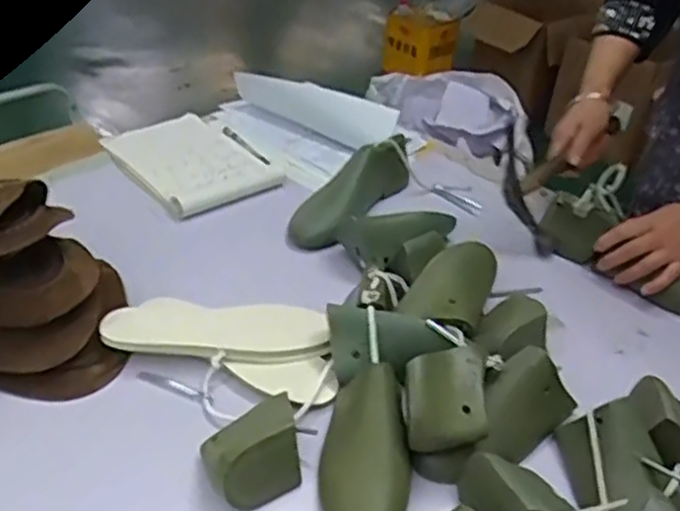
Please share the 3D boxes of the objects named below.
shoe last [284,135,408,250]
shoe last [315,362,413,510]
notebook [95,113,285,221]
[{"bbox_3d":[0.022,-0.092,0.978,0.098,0.094,0.219,17,38,17],"label":"shoe last"},{"bbox_3d":[0.023,0.174,0.618,0.082,0.069,0.148,4,36,-1],"label":"shoe last"},{"bbox_3d":[-0.221,-0.144,1.052,0.188,0.015,0.284,-22,39,-31],"label":"notebook"}]

